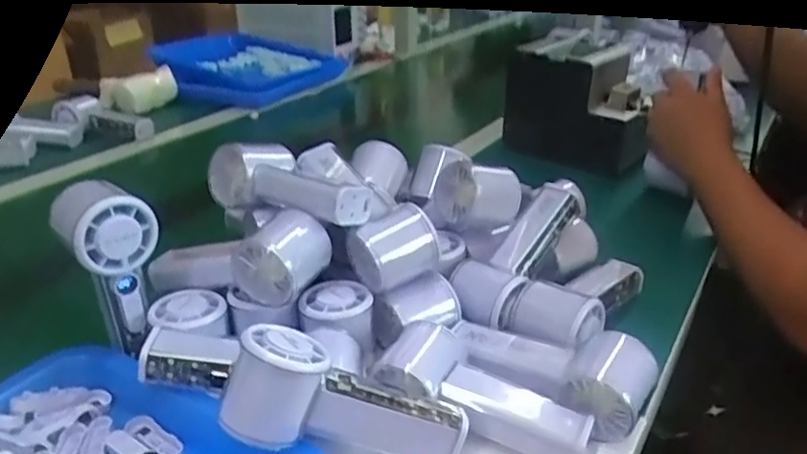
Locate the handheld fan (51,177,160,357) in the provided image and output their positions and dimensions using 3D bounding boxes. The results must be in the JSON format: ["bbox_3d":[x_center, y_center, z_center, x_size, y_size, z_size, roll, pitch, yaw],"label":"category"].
[{"bbox_3d":[-0.214,0.030,0.485,0.053,0.122,0.057,-24,34,-39],"label":"handheld fan"}]

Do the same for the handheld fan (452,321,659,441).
[{"bbox_3d":[0.101,0.098,0.476,0.146,0.045,0.061,12,29,24],"label":"handheld fan"}]

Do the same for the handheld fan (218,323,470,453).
[{"bbox_3d":[-0.033,0.111,0.414,0.154,0.060,0.050,22,21,-16],"label":"handheld fan"}]

